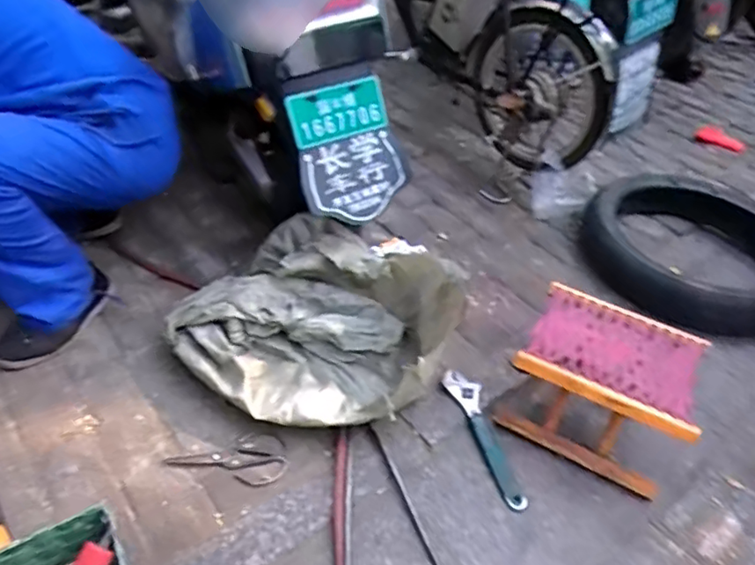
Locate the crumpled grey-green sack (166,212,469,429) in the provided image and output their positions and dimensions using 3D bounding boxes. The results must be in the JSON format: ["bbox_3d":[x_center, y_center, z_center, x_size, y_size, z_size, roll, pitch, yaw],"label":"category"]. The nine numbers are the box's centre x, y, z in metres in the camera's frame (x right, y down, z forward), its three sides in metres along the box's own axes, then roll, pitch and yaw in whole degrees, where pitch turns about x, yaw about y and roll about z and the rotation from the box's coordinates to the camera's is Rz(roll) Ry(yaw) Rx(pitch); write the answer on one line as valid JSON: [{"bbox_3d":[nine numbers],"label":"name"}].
[{"bbox_3d":[-0.113,0.064,1.055,0.501,0.187,0.365,12,39,7],"label":"crumpled grey-green sack"}]

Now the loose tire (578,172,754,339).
[{"bbox_3d":[0.837,-0.122,1.508,0.535,0.146,0.561,22,42,18],"label":"loose tire"}]

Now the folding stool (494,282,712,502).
[{"bbox_3d":[0.403,0.187,1.034,0.274,0.189,0.240,24,42,21],"label":"folding stool"}]

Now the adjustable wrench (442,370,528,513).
[{"bbox_3d":[0.193,0.276,1.036,0.056,0.025,0.283,-7,41,-16],"label":"adjustable wrench"}]

